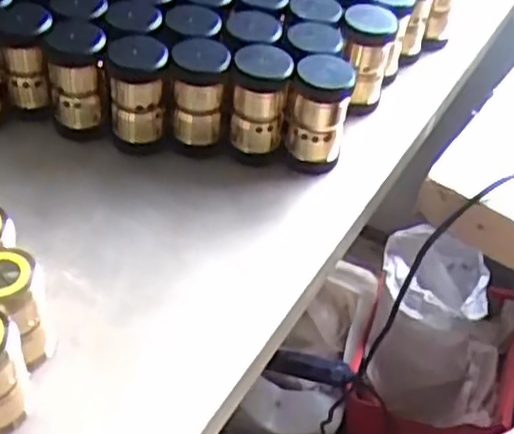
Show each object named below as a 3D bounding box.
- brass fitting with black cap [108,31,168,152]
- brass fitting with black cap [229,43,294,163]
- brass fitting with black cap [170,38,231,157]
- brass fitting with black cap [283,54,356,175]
[{"bbox_3d":[-0.088,-0.091,0.562,0.043,0.079,0.038,-1,45,-8],"label":"brass fitting with black cap"},{"bbox_3d":[0.001,-0.083,0.559,0.040,0.082,0.040,6,45,-1],"label":"brass fitting with black cap"},{"bbox_3d":[-0.044,-0.089,0.564,0.039,0.081,0.039,5,45,-3],"label":"brass fitting with black cap"},{"bbox_3d":[0.044,-0.075,0.556,0.042,0.086,0.040,6,45,-1],"label":"brass fitting with black cap"}]

